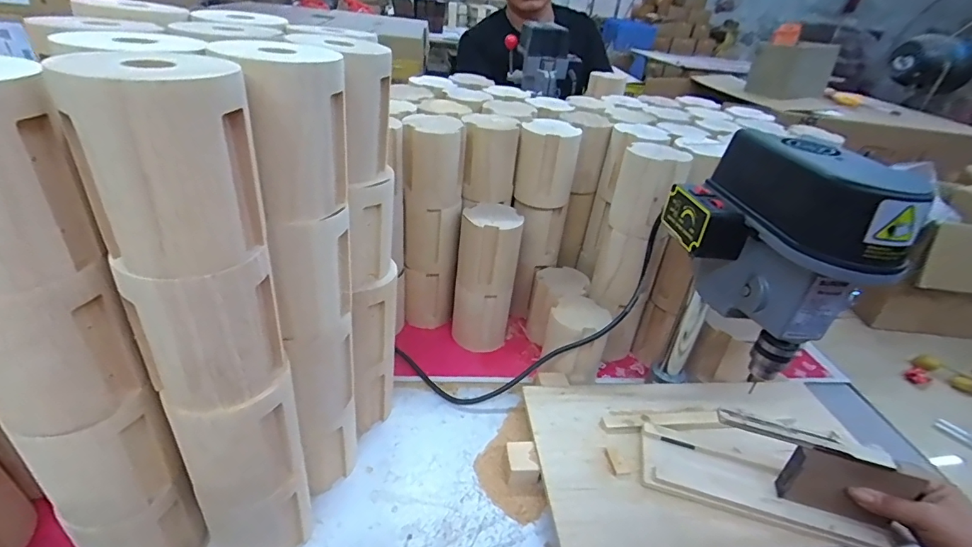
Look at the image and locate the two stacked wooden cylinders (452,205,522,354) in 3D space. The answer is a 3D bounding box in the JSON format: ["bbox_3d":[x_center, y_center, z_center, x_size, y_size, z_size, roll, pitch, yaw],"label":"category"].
[{"bbox_3d":[0.000,0.007,0.640,0.082,0.191,0.080,10,32,4],"label":"two stacked wooden cylinders"}]

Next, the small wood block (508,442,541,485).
[{"bbox_3d":[0.038,0.204,0.497,0.029,0.027,0.035,0,33,-10],"label":"small wood block"}]

